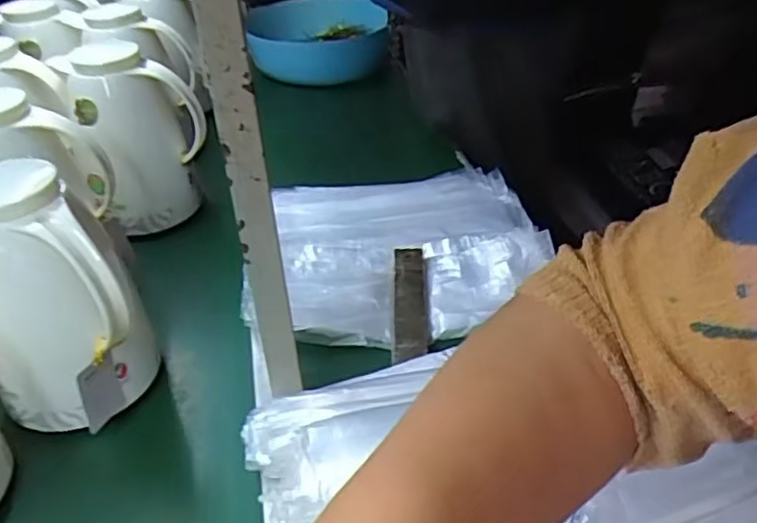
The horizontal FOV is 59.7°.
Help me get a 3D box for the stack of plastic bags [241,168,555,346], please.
[{"bbox_3d":[0.027,-0.036,0.886,0.349,0.056,0.364,-4,36,1],"label":"stack of plastic bags"}]

